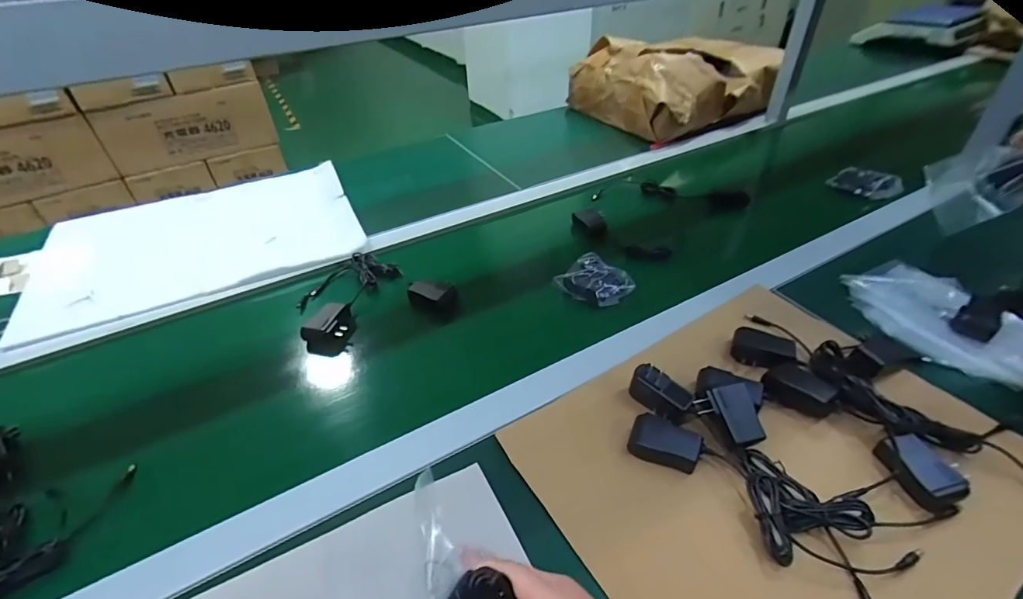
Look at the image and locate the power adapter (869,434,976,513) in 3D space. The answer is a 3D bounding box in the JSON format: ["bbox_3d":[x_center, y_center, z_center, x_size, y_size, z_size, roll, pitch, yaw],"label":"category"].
[{"bbox_3d":[0.419,0.175,0.485,0.044,0.031,0.075,-13,41,-13],"label":"power adapter"}]

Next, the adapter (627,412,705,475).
[{"bbox_3d":[0.169,0.157,0.522,0.074,0.027,0.042,22,46,26],"label":"adapter"}]

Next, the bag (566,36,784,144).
[{"bbox_3d":[0.457,-0.625,1.343,0.453,0.151,0.384,-21,44,-21],"label":"bag"}]

